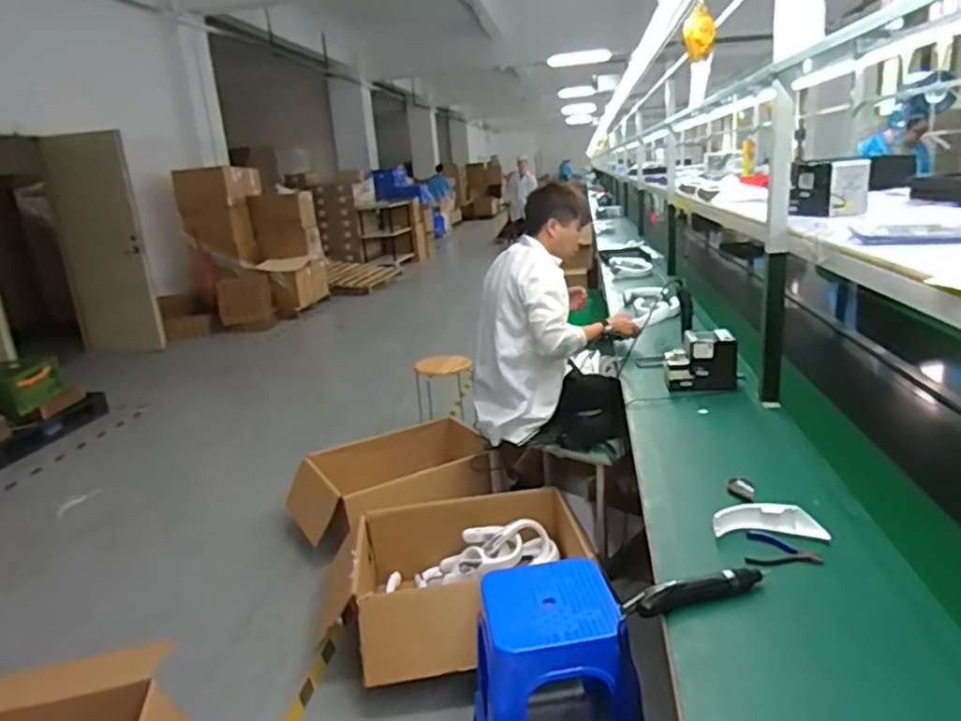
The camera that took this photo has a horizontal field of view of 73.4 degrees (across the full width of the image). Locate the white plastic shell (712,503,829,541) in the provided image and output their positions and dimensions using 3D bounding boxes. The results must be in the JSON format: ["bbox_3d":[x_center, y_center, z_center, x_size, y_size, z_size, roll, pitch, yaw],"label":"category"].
[{"bbox_3d":[0.503,0.281,1.125,0.184,0.050,0.060,0,17,17],"label":"white plastic shell"}]

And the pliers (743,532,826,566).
[{"bbox_3d":[0.494,0.315,1.083,0.121,0.009,0.093,-4,16,1],"label":"pliers"}]

